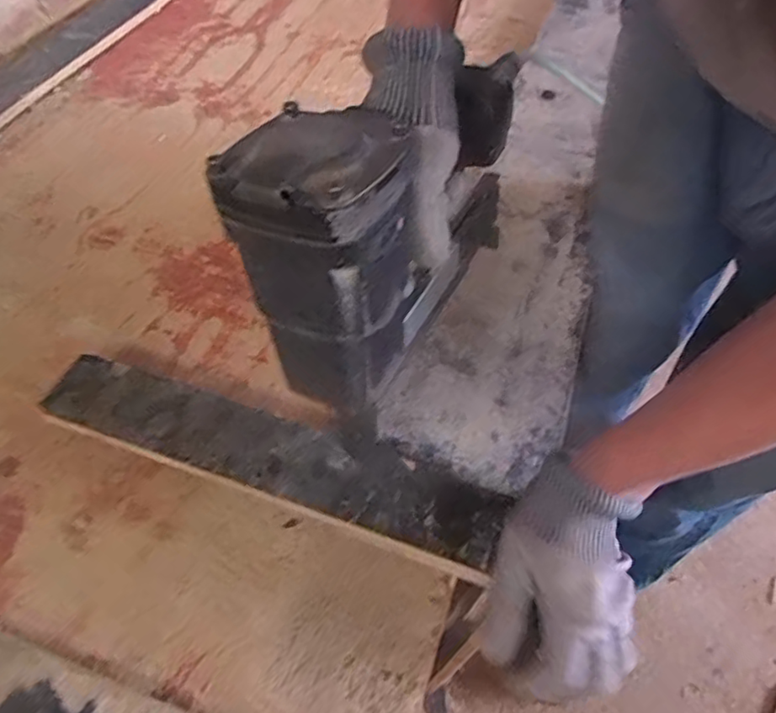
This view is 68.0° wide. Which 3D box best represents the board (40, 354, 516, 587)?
[{"bbox_3d":[-0.090,0.073,0.441,0.350,0.011,0.076,18,54,7],"label":"board"}]

